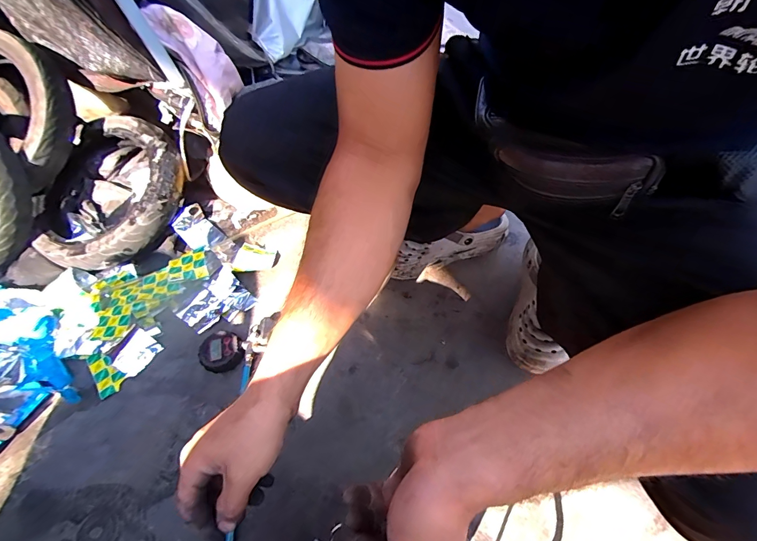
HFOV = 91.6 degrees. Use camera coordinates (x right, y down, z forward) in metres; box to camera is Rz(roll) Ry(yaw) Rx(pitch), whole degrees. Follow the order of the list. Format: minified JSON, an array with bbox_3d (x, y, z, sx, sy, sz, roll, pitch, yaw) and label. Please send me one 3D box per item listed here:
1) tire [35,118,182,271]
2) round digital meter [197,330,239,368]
[{"bbox_3d":[-0.584,-0.171,0.803,0.316,0.068,0.350,23,77,15],"label":"tire"},{"bbox_3d":[-0.281,0.143,0.655,0.066,0.029,0.064,-2,55,2],"label":"round digital meter"}]

